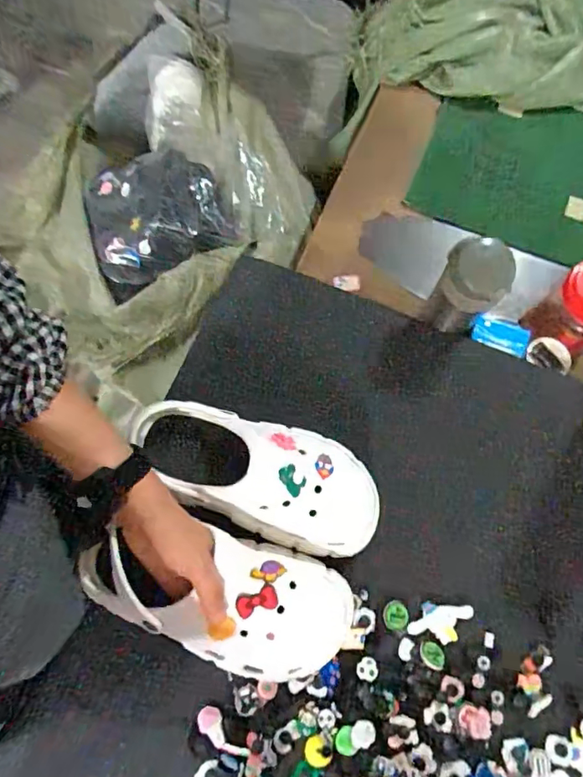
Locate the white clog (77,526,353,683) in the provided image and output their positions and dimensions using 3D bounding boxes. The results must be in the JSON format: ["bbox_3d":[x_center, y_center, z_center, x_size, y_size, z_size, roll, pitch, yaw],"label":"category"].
[{"bbox_3d":[-0.066,0.188,0.458,0.238,0.083,0.109,11,70,-4],"label":"white clog"}]

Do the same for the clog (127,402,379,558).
[{"bbox_3d":[-0.035,0.080,0.496,0.235,0.078,0.101,21,71,5],"label":"clog"}]

